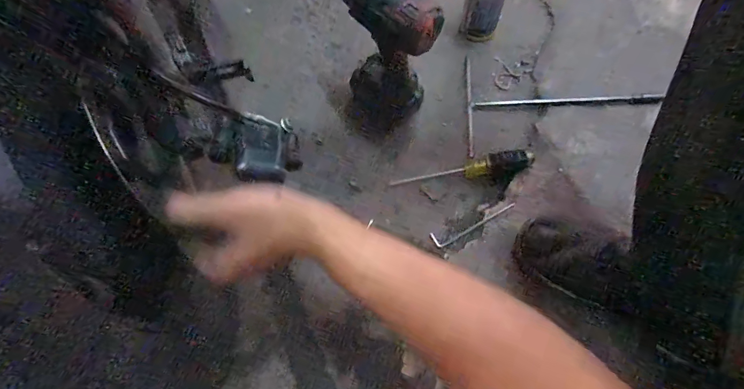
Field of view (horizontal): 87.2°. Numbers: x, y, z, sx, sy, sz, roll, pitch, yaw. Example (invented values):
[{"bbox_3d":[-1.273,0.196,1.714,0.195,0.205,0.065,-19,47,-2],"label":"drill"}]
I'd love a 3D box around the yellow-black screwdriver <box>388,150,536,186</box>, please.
[{"bbox_3d":[0.141,-0.040,0.620,0.215,0.035,0.032,-10,69,1],"label":"yellow-black screwdriver"}]

